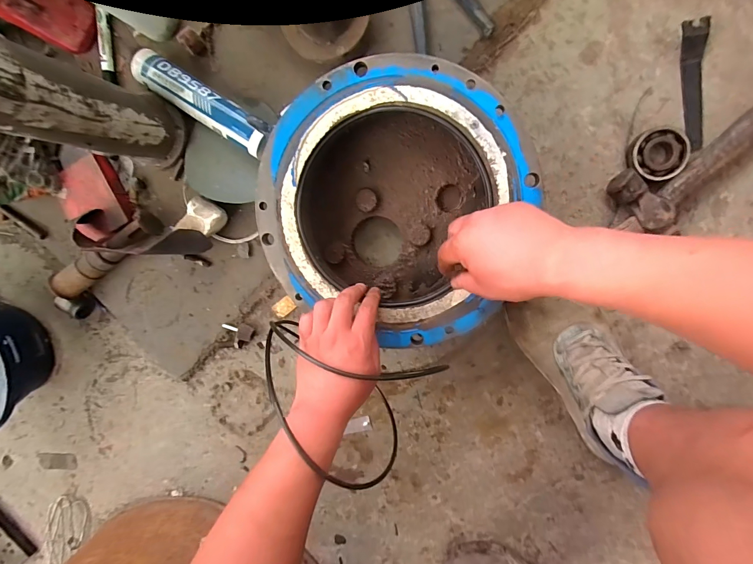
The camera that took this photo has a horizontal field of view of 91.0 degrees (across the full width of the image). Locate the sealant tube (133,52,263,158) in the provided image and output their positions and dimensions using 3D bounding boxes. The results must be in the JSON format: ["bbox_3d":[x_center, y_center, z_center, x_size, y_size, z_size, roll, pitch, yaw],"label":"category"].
[{"bbox_3d":[-0.254,-0.261,0.542,0.225,0.042,0.051,35,101,1],"label":"sealant tube"}]

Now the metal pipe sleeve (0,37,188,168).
[{"bbox_3d":[-0.366,-0.210,0.440,0.104,0.270,0.104,26,101,3],"label":"metal pipe sleeve"}]

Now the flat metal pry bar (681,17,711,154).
[{"bbox_3d":[0.434,-0.266,0.504,0.028,0.016,0.164,-7,97,6],"label":"flat metal pry bar"}]

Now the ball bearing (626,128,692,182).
[{"bbox_3d":[0.390,-0.178,0.514,0.075,0.022,0.068,-7,97,6],"label":"ball bearing"}]

